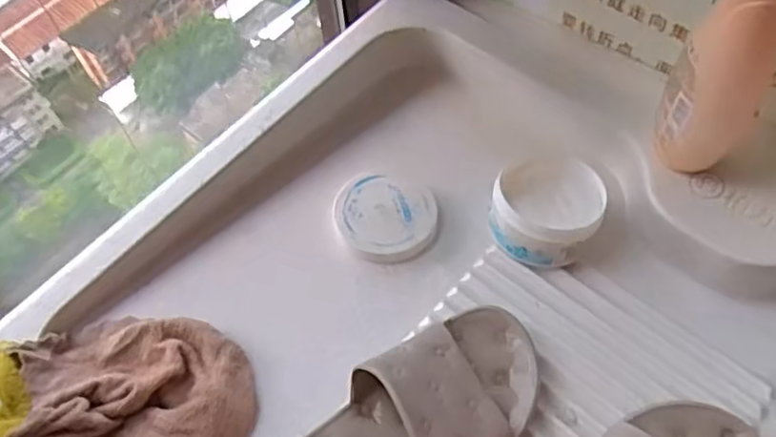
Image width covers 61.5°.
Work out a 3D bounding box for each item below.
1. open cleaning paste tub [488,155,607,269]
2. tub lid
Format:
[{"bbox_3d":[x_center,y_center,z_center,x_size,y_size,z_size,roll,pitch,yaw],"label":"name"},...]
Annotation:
[{"bbox_3d":[0.141,-0.009,0.582,0.090,0.048,0.100,23,64,17],"label":"open cleaning paste tub"},{"bbox_3d":[-0.002,-0.003,0.599,0.092,0.011,0.089,-2,60,3],"label":"tub lid"}]

